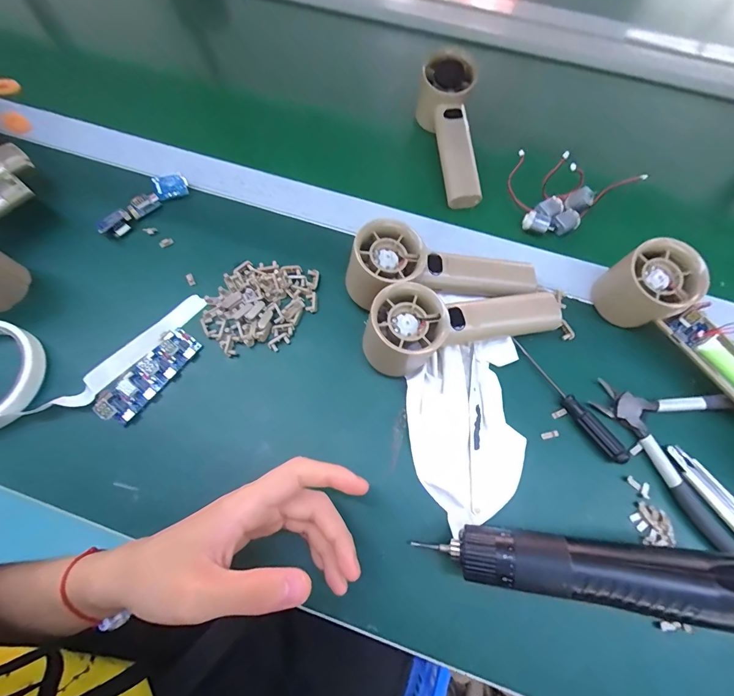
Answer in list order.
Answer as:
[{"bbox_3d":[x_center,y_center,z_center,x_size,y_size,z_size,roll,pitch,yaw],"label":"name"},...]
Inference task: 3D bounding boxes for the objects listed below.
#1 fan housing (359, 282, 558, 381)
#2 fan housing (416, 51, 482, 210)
[{"bbox_3d":[0.076,-0.025,0.295,0.165,0.059,0.056,-17,71,-6],"label":"fan housing"},{"bbox_3d":[0.089,-0.221,0.386,0.056,0.051,0.158,-8,83,-3],"label":"fan housing"}]

